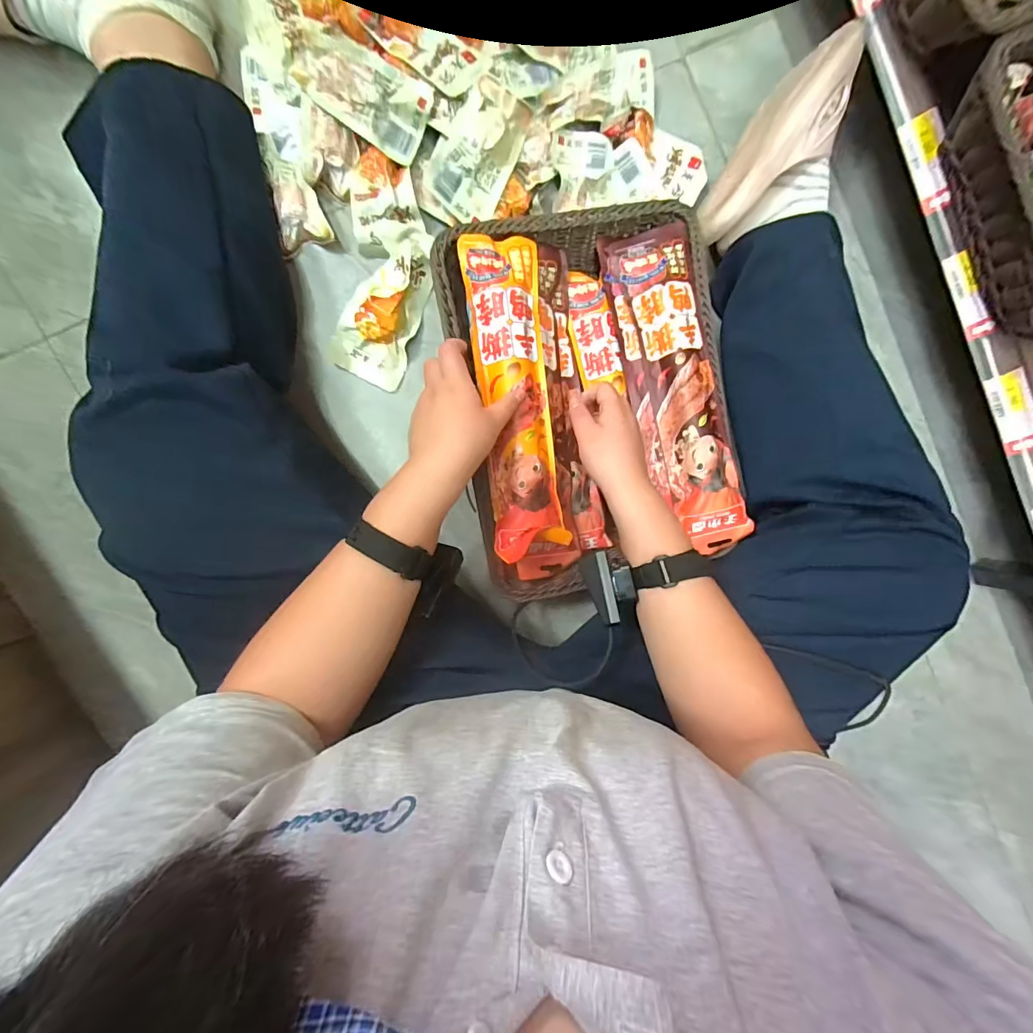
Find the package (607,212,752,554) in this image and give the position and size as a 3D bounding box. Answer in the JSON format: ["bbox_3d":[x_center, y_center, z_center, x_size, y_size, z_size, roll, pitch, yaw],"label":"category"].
[{"bbox_3d":[0.187,-0.138,0.503,0.075,0.047,0.351,-15,95,-6],"label":"package"}]

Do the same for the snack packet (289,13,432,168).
[{"bbox_3d":[-0.164,-0.447,0.463,0.149,0.031,0.073,31,89,-8],"label":"snack packet"}]

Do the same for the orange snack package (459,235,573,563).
[{"bbox_3d":[-0.001,-0.124,0.452,0.070,0.025,0.315,-7,91,-7],"label":"orange snack package"}]

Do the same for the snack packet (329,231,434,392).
[{"bbox_3d":[-0.149,-0.239,0.510,0.082,0.025,0.170,19,91,-8],"label":"snack packet"}]

